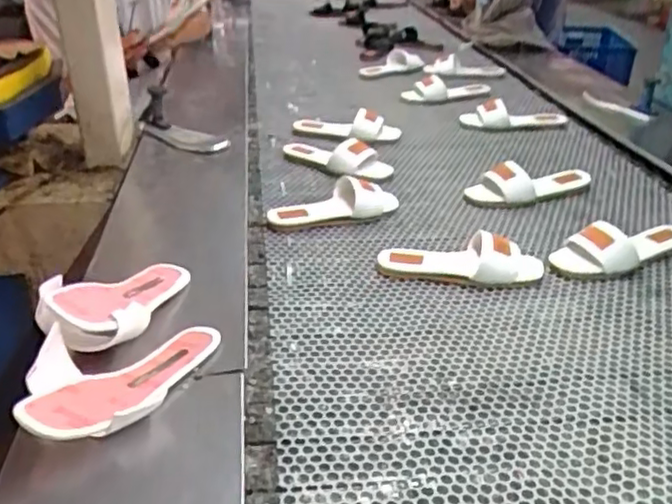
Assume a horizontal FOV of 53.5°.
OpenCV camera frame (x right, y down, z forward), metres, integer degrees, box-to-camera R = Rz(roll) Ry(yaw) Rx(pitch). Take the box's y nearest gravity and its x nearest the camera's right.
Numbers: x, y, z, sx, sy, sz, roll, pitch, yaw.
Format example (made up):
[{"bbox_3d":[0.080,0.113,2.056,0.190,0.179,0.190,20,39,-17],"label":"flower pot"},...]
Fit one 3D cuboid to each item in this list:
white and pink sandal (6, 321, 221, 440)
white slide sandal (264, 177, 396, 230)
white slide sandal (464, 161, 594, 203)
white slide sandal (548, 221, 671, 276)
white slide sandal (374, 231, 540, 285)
[{"bbox_3d":[-0.235,0.129,0.752,0.130,0.065,0.255,20,22,33],"label":"white and pink sandal"},{"bbox_3d":[0.000,-0.091,1.222,0.256,0.054,0.093,-14,31,-24],"label":"white slide sandal"},{"bbox_3d":[0.386,-0.141,1.309,0.253,0.062,0.086,-9,29,-14],"label":"white slide sandal"},{"bbox_3d":[0.473,-0.014,1.093,0.243,0.050,0.088,-15,31,-24],"label":"white slide sandal"},{"bbox_3d":[0.195,0.007,1.047,0.255,0.061,0.085,6,29,12],"label":"white slide sandal"}]

